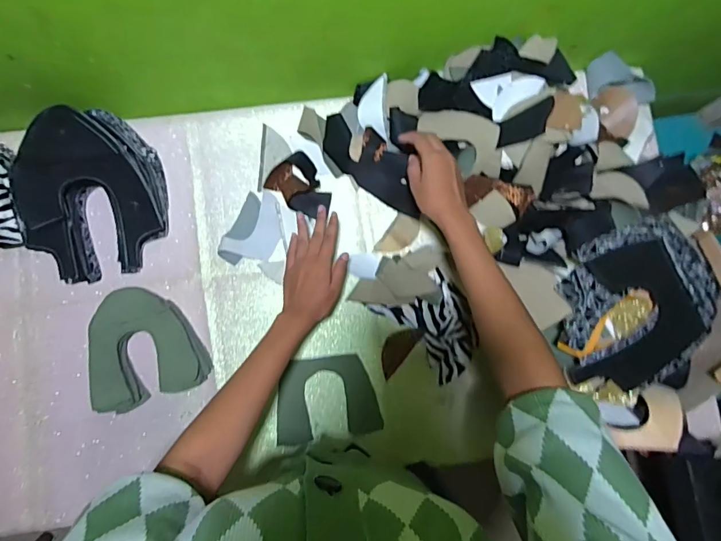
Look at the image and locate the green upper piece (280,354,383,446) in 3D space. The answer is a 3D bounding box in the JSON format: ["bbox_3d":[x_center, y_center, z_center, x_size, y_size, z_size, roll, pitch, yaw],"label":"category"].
[{"bbox_3d":[-0.050,0.195,0.667,0.153,0.007,0.121,-5,85,-5],"label":"green upper piece"}]

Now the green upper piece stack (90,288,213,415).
[{"bbox_3d":[-0.327,0.112,0.649,0.166,0.038,0.168,-19,84,-6],"label":"green upper piece stack"}]

